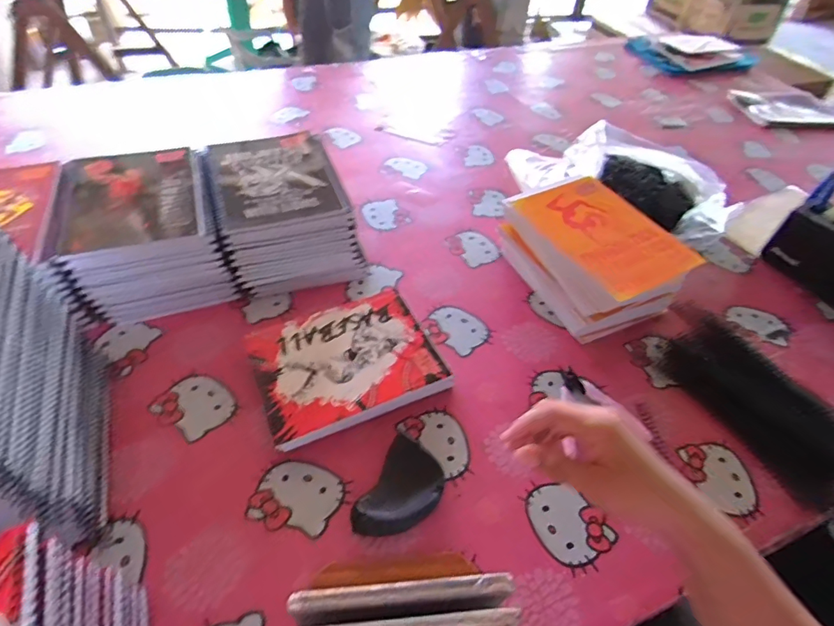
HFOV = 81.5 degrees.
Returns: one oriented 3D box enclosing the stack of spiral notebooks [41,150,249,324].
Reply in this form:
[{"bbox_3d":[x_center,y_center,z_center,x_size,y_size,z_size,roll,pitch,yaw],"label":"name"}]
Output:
[{"bbox_3d":[-0.344,-0.102,0.623,0.184,0.123,0.192,-12,51,-17],"label":"stack of spiral notebooks"}]

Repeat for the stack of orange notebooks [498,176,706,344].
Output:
[{"bbox_3d":[0.225,-0.072,0.641,0.155,0.112,0.204,-20,53,-22],"label":"stack of orange notebooks"}]

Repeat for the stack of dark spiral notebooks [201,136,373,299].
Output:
[{"bbox_3d":[-0.182,-0.137,0.669,0.171,0.123,0.195,-14,51,-18],"label":"stack of dark spiral notebooks"}]

